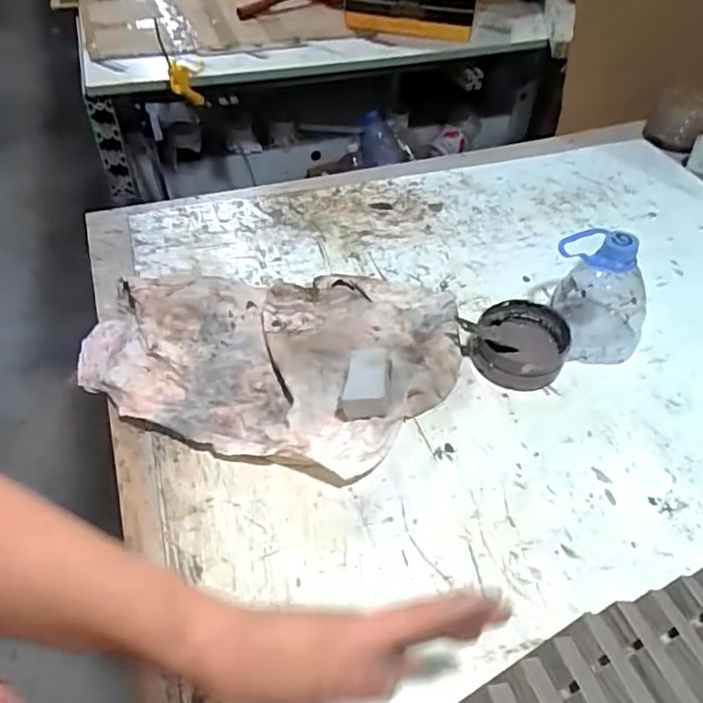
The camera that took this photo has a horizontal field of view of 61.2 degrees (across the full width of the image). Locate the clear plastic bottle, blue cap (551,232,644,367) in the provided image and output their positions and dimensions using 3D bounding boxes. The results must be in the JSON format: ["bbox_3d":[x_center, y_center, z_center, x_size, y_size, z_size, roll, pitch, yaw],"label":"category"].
[{"bbox_3d":[0.260,-0.064,0.611,0.080,0.130,0.098,-5,47,-5],"label":"clear plastic bottle, blue cap"}]

